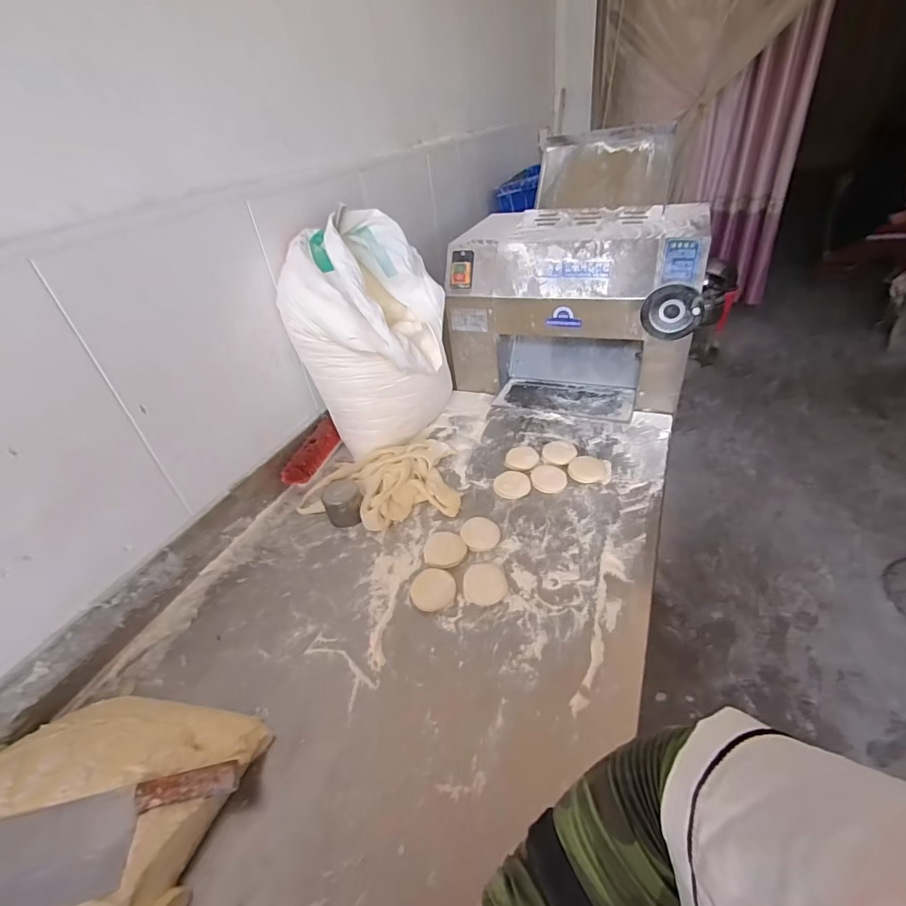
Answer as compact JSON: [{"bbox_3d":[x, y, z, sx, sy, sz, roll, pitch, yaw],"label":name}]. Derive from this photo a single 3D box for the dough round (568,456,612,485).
[{"bbox_3d":[0.298,0.035,0.975,0.088,0.016,0.088,-5,37,4],"label":"dough round"}]

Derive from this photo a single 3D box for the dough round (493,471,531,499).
[{"bbox_3d":[0.127,0.067,0.964,0.075,0.005,0.084,-12,37,-5],"label":"dough round"}]

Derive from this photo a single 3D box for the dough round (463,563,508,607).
[{"bbox_3d":[0.055,0.224,0.770,0.072,0.008,0.080,-7,37,1],"label":"dough round"}]

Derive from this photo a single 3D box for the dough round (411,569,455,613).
[{"bbox_3d":[-0.034,0.234,0.772,0.075,0.007,0.081,-5,37,4],"label":"dough round"}]

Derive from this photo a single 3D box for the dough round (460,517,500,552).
[{"bbox_3d":[0.053,0.153,0.865,0.073,0.005,0.085,-6,37,2],"label":"dough round"}]

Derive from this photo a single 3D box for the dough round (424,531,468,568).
[{"bbox_3d":[-0.014,0.180,0.840,0.078,0.004,0.089,-6,37,2],"label":"dough round"}]

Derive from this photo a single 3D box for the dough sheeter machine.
[{"bbox_3d":[0.366,-0.499,1.229,0.574,0.546,0.554,13,42,25],"label":"dough sheeter machine"}]

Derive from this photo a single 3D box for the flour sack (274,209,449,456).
[{"bbox_3d":[-0.172,-0.251,1.014,0.275,0.467,0.262,4,38,15],"label":"flour sack"}]

